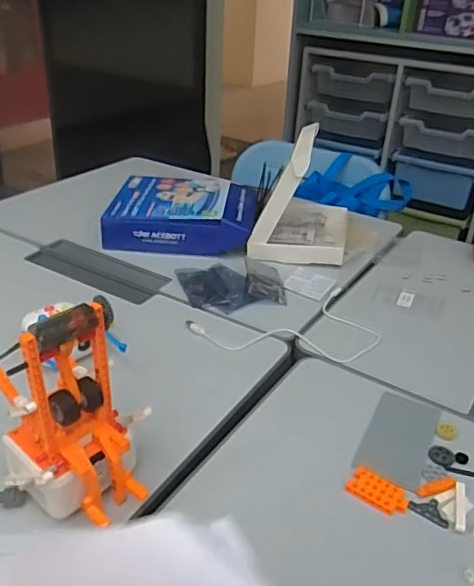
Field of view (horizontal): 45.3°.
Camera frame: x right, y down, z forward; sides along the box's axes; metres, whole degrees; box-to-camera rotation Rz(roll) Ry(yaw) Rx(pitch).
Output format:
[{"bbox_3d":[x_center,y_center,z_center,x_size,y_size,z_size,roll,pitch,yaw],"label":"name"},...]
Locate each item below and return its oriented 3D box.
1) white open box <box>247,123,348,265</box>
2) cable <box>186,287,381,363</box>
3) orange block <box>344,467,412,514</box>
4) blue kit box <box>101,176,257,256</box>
[{"bbox_3d":[0.118,-0.166,0.954,0.153,0.180,0.210,9,31,10],"label":"white open box"},{"bbox_3d":[0.072,0.052,0.741,0.239,0.006,0.141,-12,33,-24],"label":"cable"},{"bbox_3d":[0.132,0.186,0.532,0.056,0.004,0.036,23,36,30],"label":"orange block"},{"bbox_3d":[-0.092,-0.142,1.015,0.248,0.069,0.234,5,30,4],"label":"blue kit box"}]

